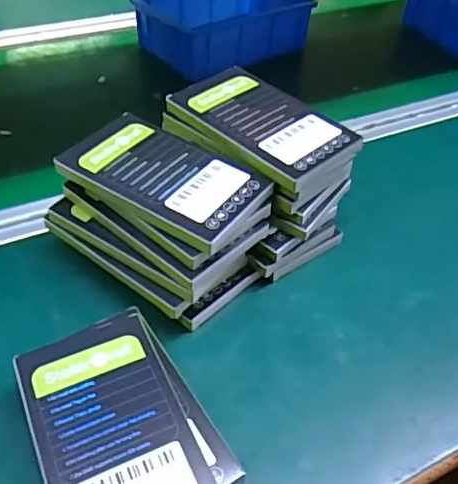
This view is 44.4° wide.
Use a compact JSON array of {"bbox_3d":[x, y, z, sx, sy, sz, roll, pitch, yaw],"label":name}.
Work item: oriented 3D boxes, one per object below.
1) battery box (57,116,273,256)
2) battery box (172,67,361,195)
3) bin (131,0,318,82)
[{"bbox_3d":[-0.045,-0.044,0.388,0.131,0.015,0.075,27,48,22],"label":"battery box"},{"bbox_3d":[0.023,-0.090,0.425,0.080,0.015,0.135,-32,55,-32],"label":"battery box"},{"bbox_3d":[-0.002,-0.273,0.694,0.198,0.052,0.137,-23,50,-25],"label":"bin"}]

